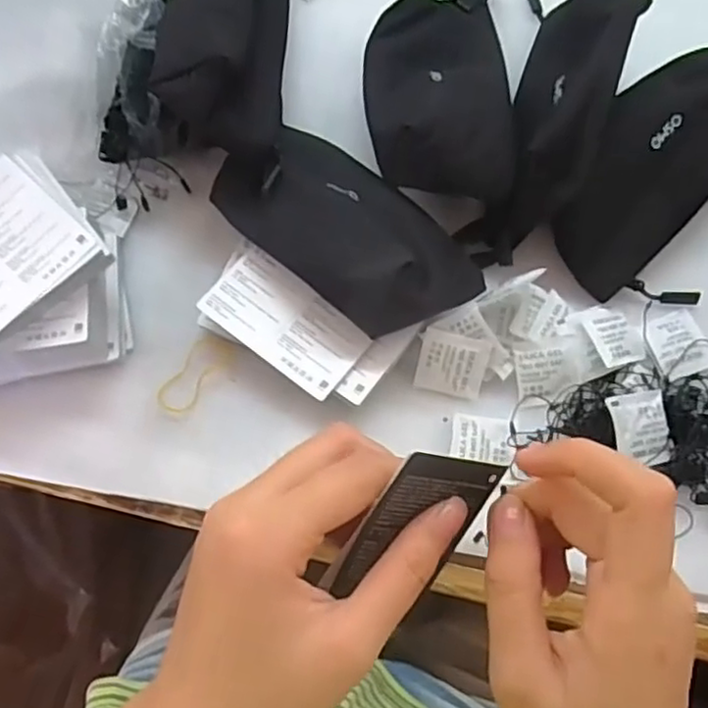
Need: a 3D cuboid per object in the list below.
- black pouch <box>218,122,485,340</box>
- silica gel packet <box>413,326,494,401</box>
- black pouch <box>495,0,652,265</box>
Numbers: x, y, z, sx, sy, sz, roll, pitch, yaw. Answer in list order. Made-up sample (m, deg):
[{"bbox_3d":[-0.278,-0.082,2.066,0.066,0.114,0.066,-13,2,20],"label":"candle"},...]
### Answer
[{"bbox_3d":[-0.008,-0.083,0.412,0.179,0.039,0.093,40,77,14],"label":"black pouch"},{"bbox_3d":[0.060,0.006,0.414,0.041,0.004,0.040,13,112,3],"label":"silica gel packet"},{"bbox_3d":[0.133,-0.173,0.440,0.071,0.068,0.225,18,73,8],"label":"black pouch"}]

